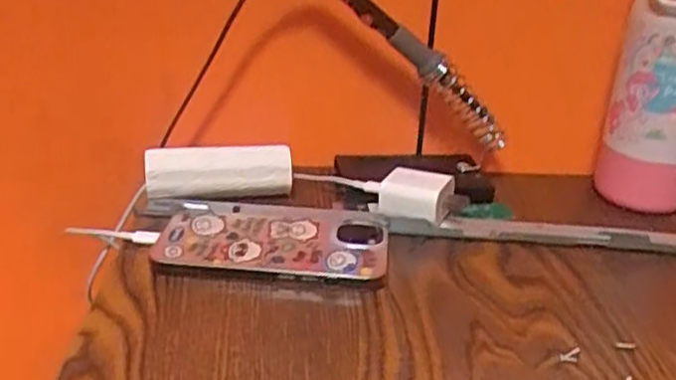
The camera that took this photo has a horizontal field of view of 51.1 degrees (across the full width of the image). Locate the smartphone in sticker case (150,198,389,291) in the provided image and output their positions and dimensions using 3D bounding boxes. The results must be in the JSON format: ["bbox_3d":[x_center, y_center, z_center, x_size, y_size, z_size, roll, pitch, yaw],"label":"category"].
[{"bbox_3d":[-0.038,0.030,0.446,0.138,0.015,0.086,5,26,2],"label":"smartphone in sticker case"}]

